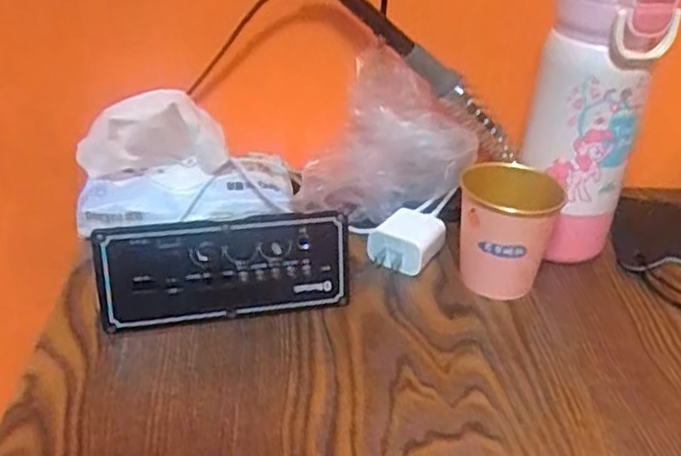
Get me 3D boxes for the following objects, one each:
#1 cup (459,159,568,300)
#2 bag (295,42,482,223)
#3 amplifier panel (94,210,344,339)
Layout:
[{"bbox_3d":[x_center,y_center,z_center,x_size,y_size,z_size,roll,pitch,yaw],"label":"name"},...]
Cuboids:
[{"bbox_3d":[0.112,0.002,0.478,0.061,0.087,0.061,2,32,-1],"label":"cup"},{"bbox_3d":[0.038,-0.055,0.529,0.107,0.124,0.035,25,-1,-20],"label":"bag"},{"bbox_3d":[-0.072,0.025,0.439,0.149,0.067,0.025,-3,20,-8],"label":"amplifier panel"}]

